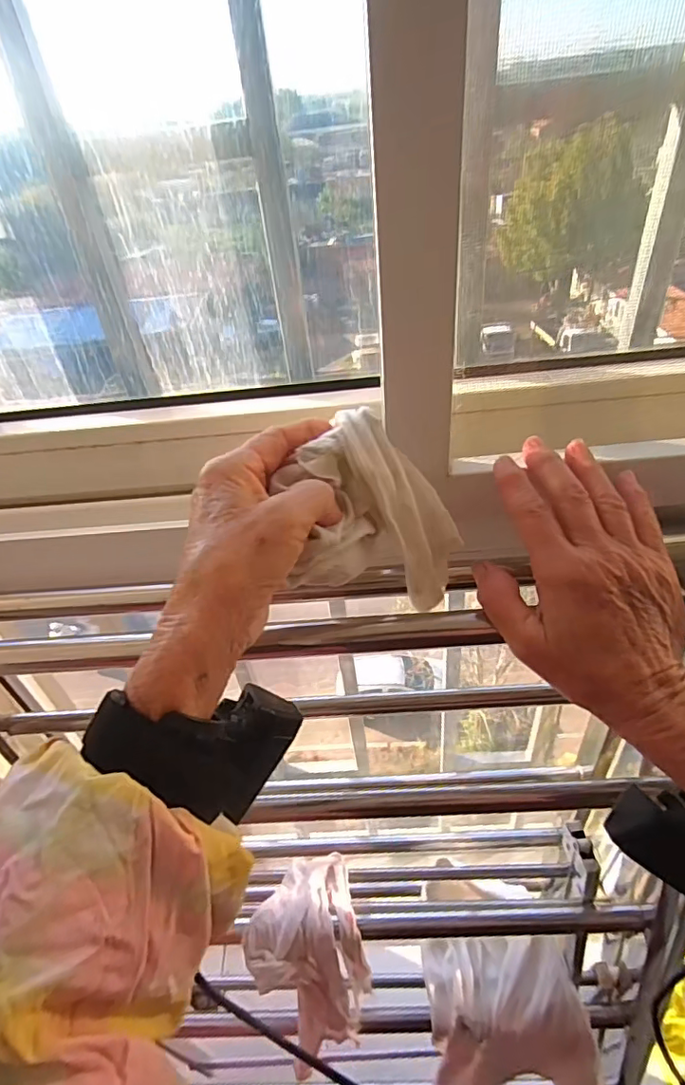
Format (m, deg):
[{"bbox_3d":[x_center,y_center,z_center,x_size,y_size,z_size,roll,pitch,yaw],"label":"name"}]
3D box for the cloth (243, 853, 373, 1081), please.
[{"bbox_3d":[-0.027,0.349,0.457,0.089,0.117,0.124,-13,41,-7],"label":"cloth"}]

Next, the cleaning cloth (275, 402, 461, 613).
[{"bbox_3d":[0.014,-0.014,0.301,0.094,0.095,0.065,-15,41,-9],"label":"cleaning cloth"}]

